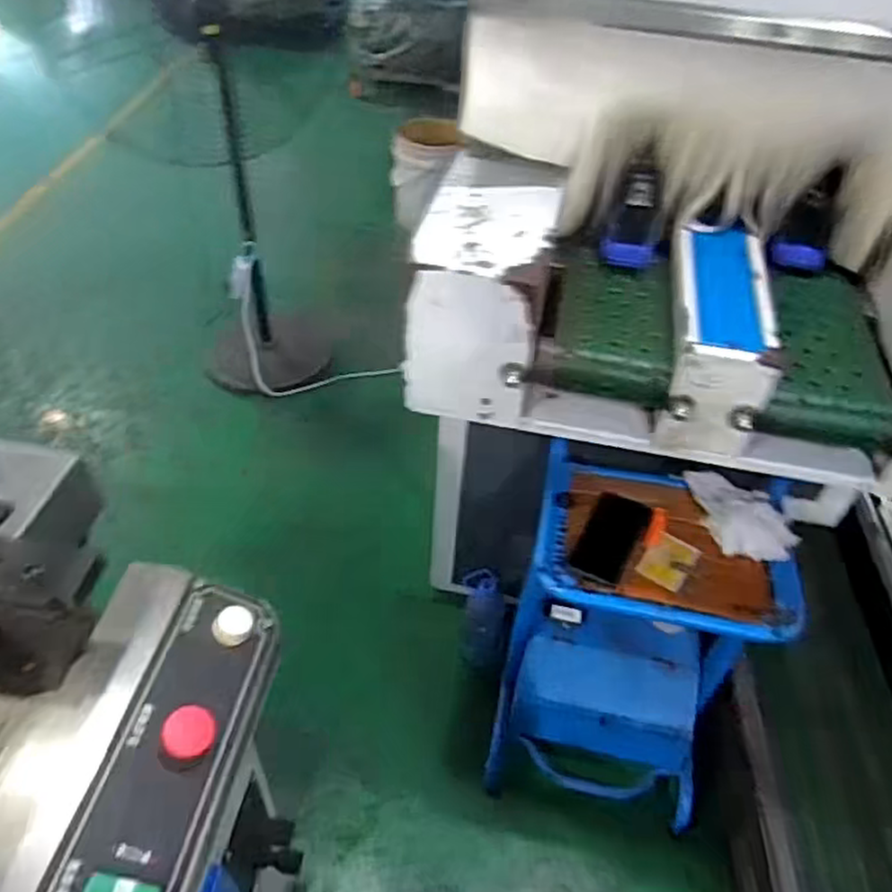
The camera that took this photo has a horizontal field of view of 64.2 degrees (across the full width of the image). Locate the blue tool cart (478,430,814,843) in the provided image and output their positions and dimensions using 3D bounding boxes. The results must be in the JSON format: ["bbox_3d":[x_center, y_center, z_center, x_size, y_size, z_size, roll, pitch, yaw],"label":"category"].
[{"bbox_3d":[0.307,0.348,1.249,0.400,0.591,0.316,12,45,8],"label":"blue tool cart"}]

